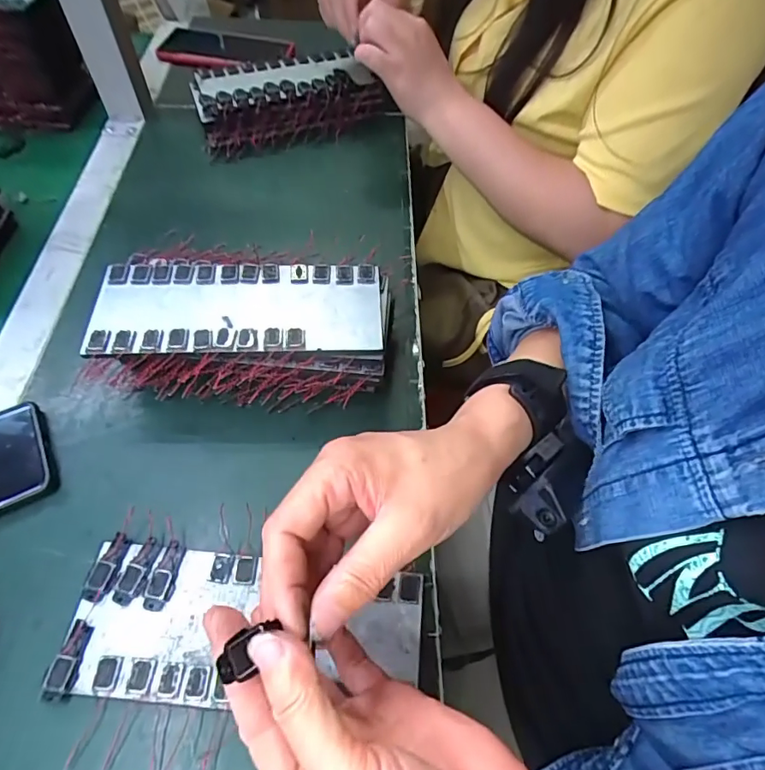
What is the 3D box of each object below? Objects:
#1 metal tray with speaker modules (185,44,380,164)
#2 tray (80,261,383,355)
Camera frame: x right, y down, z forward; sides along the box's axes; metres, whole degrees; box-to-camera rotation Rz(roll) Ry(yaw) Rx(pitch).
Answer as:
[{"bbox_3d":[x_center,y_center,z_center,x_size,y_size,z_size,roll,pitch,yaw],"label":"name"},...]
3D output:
[{"bbox_3d":[-0.109,-0.333,0.584,0.212,0.039,0.116,-21,61,-15],"label":"metal tray with speaker modules"},{"bbox_3d":[-0.101,-0.056,0.358,0.203,0.011,0.083,0,57,-3],"label":"tray"}]

